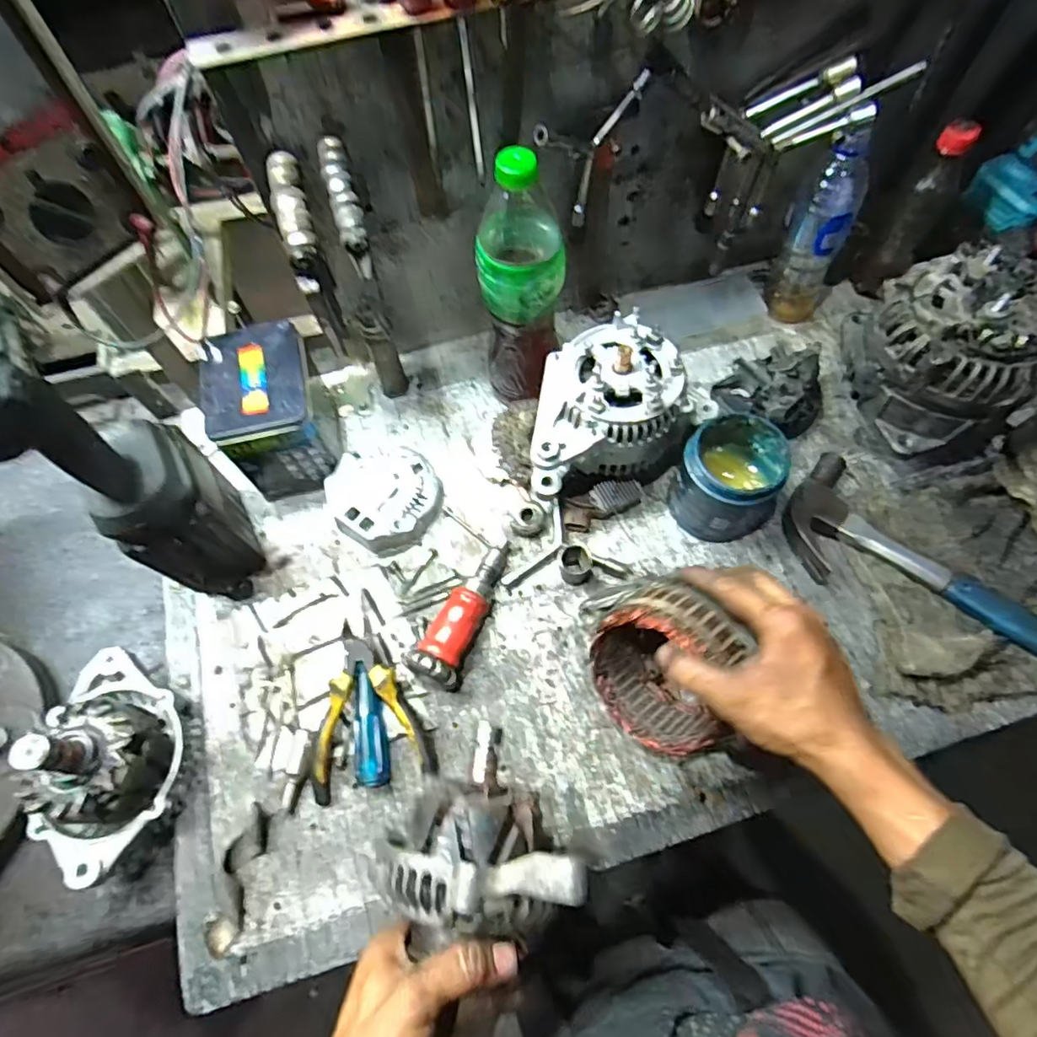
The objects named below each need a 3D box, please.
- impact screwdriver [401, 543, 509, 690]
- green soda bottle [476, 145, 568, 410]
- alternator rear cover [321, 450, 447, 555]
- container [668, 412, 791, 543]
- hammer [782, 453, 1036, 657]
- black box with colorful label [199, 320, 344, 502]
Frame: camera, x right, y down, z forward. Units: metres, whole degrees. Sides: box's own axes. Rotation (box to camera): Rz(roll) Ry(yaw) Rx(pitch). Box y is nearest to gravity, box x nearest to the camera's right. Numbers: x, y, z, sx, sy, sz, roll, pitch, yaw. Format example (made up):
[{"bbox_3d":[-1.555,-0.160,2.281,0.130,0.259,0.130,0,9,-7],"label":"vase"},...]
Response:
[{"bbox_3d":[-0.050,0.082,0.539,0.040,0.049,0.149,20,67,10],"label":"impact screwdriver"},{"bbox_3d":[0.004,-0.209,0.537,0.078,0.243,0.072,1,64,2],"label":"green soda bottle"},{"bbox_3d":[-0.140,-0.025,0.599,0.113,0.034,0.113,28,69,13],"label":"alternator rear cover"},{"bbox_3d":[0.203,-0.038,0.563,0.090,0.100,0.092,-26,68,-10],"label":"container"},{"bbox_3d":[0.406,0.071,0.534,0.330,0.028,0.122,40,72,17],"label":"hammer"},{"bbox_3d":[-0.246,-0.108,0.593,0.094,0.124,0.128,-12,66,-5],"label":"black box with colorful label"}]

